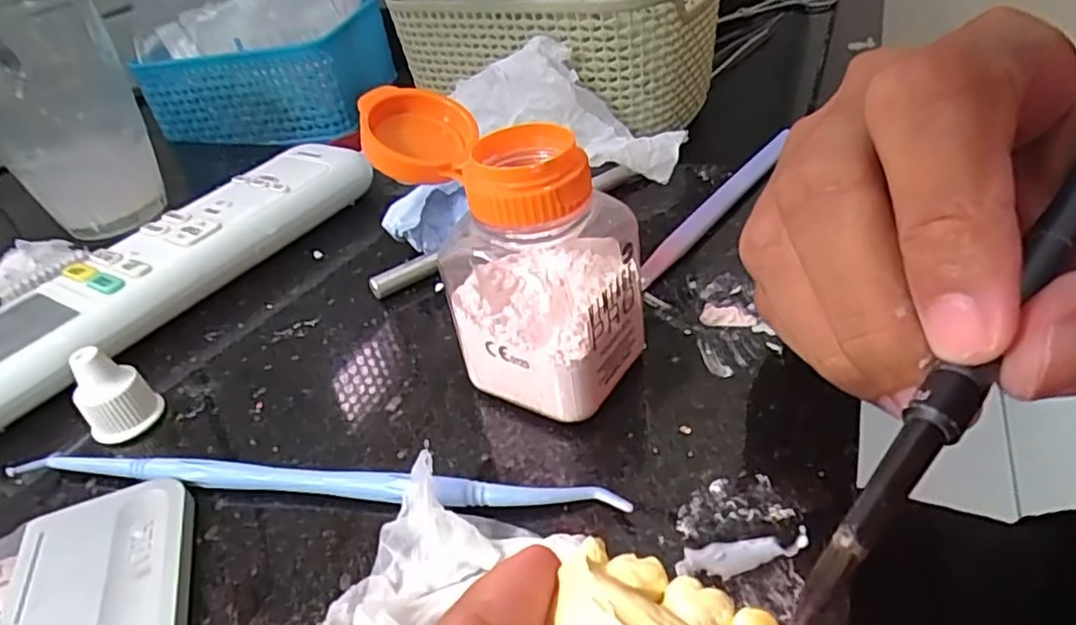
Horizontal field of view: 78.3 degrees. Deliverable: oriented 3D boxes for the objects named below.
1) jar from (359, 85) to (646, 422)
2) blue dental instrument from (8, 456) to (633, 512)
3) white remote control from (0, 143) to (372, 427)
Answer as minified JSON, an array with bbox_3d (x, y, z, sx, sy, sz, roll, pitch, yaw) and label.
[{"bbox_3d":[-0.010,-0.014,0.173,0.069,0.070,0.034,16,44,30],"label":"jar"},{"bbox_3d":[-0.061,0.041,0.166,0.163,0.008,0.009,-1,38,11],"label":"blue dental instrument"},{"bbox_3d":[-0.135,-0.019,0.249,0.047,0.019,0.168,19,46,33],"label":"white remote control"}]

